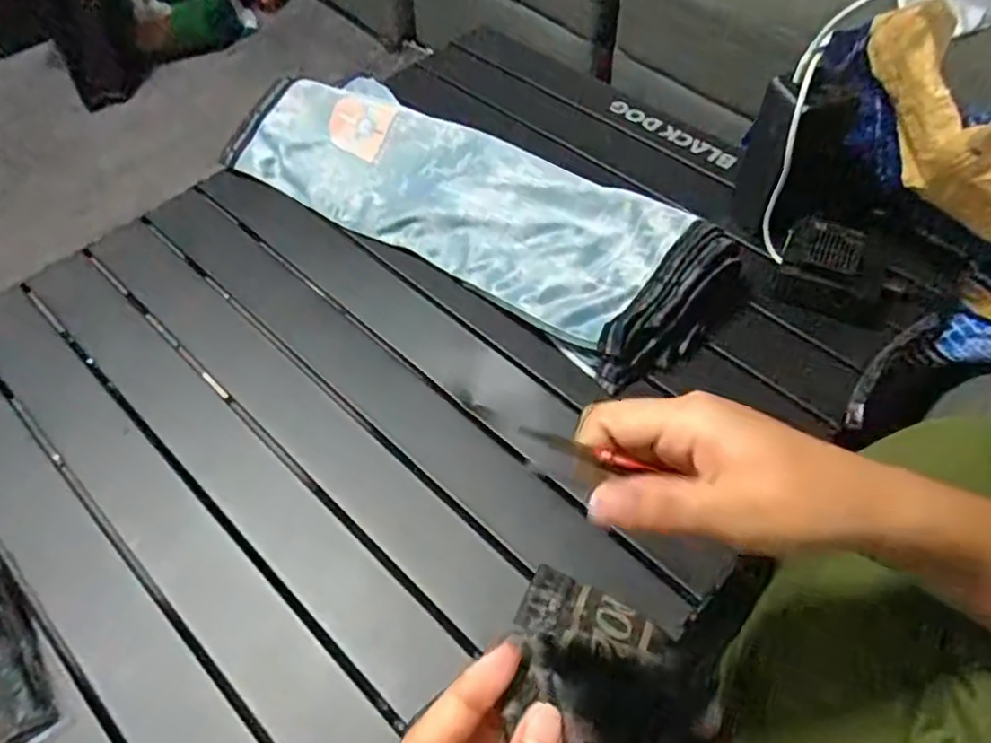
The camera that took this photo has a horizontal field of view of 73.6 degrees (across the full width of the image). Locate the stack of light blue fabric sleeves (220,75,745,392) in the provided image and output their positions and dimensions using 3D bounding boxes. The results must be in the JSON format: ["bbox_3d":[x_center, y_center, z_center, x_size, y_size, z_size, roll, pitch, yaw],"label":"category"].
[{"bbox_3d":[-0.032,-0.157,0.603,0.480,0.060,0.160,31,60,21],"label":"stack of light blue fabric sleeves"}]

